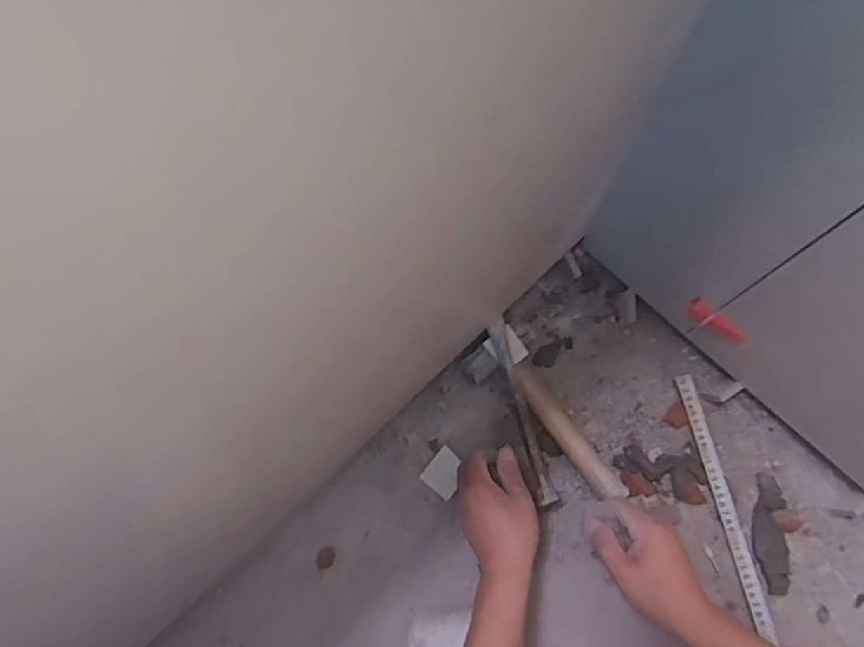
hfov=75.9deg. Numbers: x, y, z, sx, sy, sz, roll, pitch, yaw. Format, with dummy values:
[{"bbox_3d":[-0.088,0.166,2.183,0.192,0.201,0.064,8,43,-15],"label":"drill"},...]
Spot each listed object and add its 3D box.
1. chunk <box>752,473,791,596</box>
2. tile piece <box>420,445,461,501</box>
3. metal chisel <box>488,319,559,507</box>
[{"bbox_3d":[0.401,0.246,0.652,0.041,0.009,0.132,10,71,4],"label":"chunk"},{"bbox_3d":[0.018,0.184,0.680,0.043,0.009,0.050,38,75,12],"label":"tile piece"},{"bbox_3d":[0.106,0.100,0.656,0.021,0.015,0.223,-14,75,-4],"label":"metal chisel"}]

